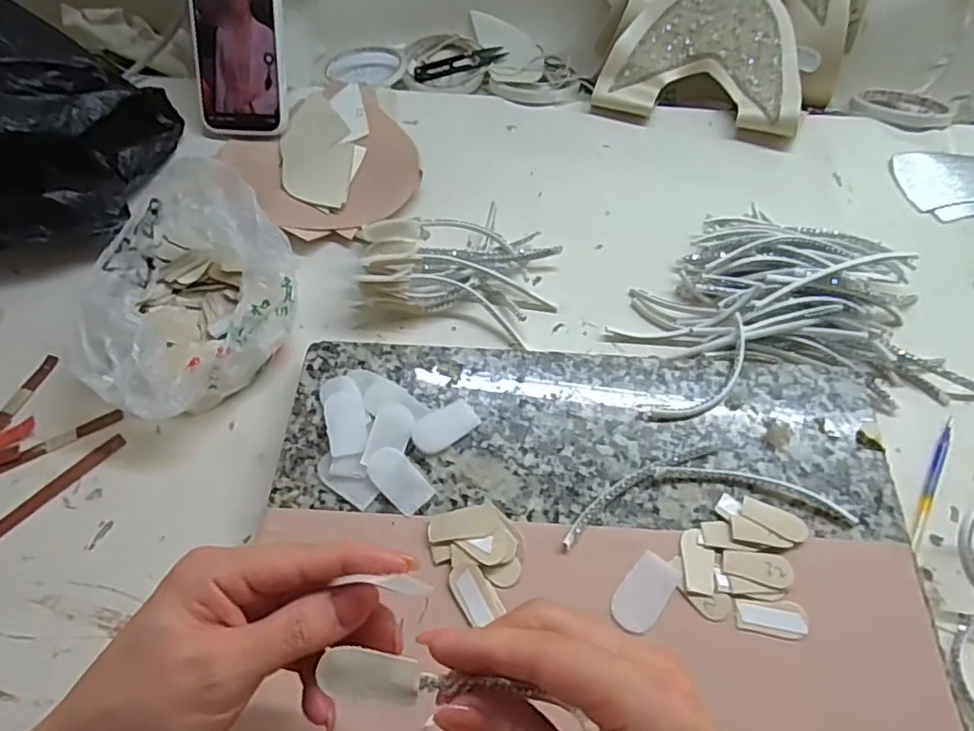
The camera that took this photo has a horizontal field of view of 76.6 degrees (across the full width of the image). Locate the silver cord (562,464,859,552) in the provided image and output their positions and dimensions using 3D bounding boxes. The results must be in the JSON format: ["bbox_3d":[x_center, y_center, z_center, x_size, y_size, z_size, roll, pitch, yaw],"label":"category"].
[{"bbox_3d":[0.127,0.079,0.369,0.169,0.005,0.046,-5,59,-2],"label":"silver cord"}]

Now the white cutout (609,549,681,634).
[{"bbox_3d":[0.087,0.124,0.340,0.024,0.004,0.043,34,65,20],"label":"white cutout"}]

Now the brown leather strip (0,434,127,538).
[{"bbox_3d":[-0.285,0.083,0.400,0.013,0.005,0.107,40,67,22],"label":"brown leather strip"}]

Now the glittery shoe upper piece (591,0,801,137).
[{"bbox_3d":[0.202,-0.297,0.574,0.177,0.023,0.143,10,92,6],"label":"glittery shoe upper piece"}]

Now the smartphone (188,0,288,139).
[{"bbox_3d":[-0.224,-0.294,0.548,0.085,0.169,0.011,6,19,8],"label":"smartphone"}]

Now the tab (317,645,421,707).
[{"bbox_3d":[-0.041,0.112,0.221,0.033,0.008,0.015,12,59,-4],"label":"tab"}]

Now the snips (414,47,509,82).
[{"bbox_3d":[-0.029,-0.317,0.645,0.100,0.009,0.022,-18,60,-10],"label":"snips"}]

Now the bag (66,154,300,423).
[{"bbox_3d":[-0.219,-0.052,0.440,0.152,0.070,0.159,36,65,20],"label":"bag"}]

